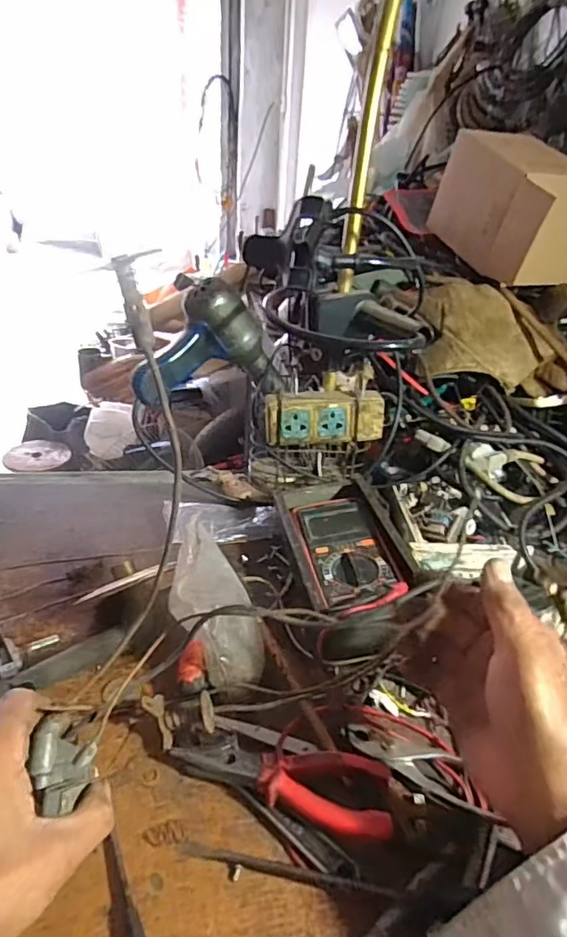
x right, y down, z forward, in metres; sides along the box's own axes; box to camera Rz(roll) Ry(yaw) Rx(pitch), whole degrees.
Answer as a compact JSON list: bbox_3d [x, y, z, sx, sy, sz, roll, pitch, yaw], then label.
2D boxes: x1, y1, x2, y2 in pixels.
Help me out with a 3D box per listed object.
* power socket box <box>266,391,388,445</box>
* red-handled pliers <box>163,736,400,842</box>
[{"bbox_3d":[0.046,-0.058,0.629,0.132,0.055,0.035,-1,31,-9],"label":"power socket box"},{"bbox_3d":[-0.001,0.209,0.376,0.145,0.012,0.050,8,31,7],"label":"red-handled pliers"}]

